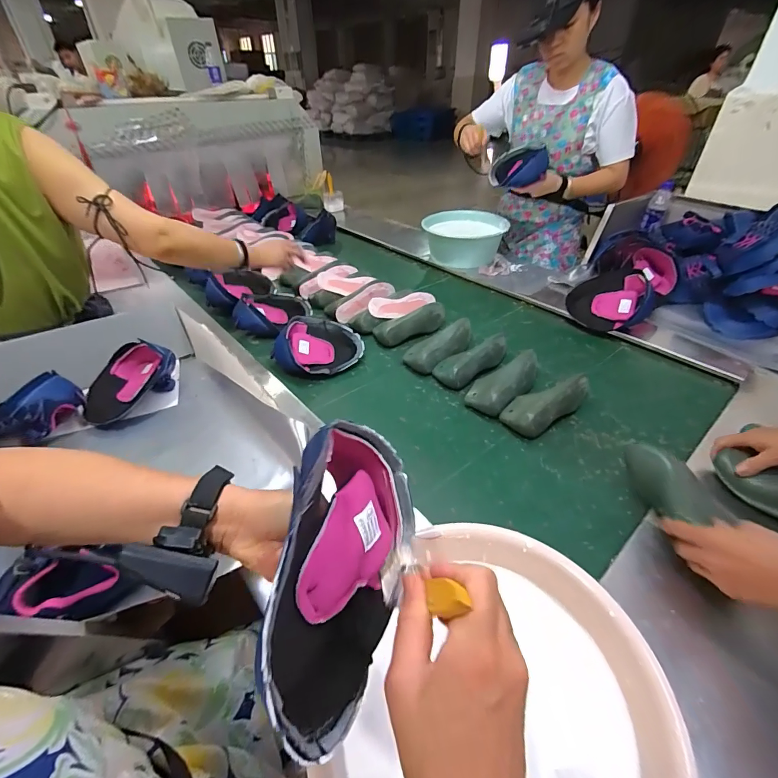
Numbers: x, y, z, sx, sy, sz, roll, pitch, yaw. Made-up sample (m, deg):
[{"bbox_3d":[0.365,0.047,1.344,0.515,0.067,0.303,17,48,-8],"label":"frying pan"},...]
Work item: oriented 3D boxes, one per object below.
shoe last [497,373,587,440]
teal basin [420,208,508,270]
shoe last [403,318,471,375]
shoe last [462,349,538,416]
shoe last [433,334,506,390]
[{"bbox_3d":[0.333,0.021,0.810,0.209,0.082,0.091,-25,45,-26],"label":"shoe last"},{"bbox_3d":[0.287,-0.578,1.481,0.293,0.135,0.284,0,39,0],"label":"teal basin"},{"bbox_3d":[0.129,-0.115,0.983,0.206,0.066,0.099,-28,47,-29],"label":"shoe last"},{"bbox_3d":[0.260,-0.019,0.869,0.094,0.071,0.202,32,49,33],"label":"shoe last"},{"bbox_3d":[0.196,-0.076,0.939,0.212,0.066,0.097,-32,49,-33],"label":"shoe last"}]

